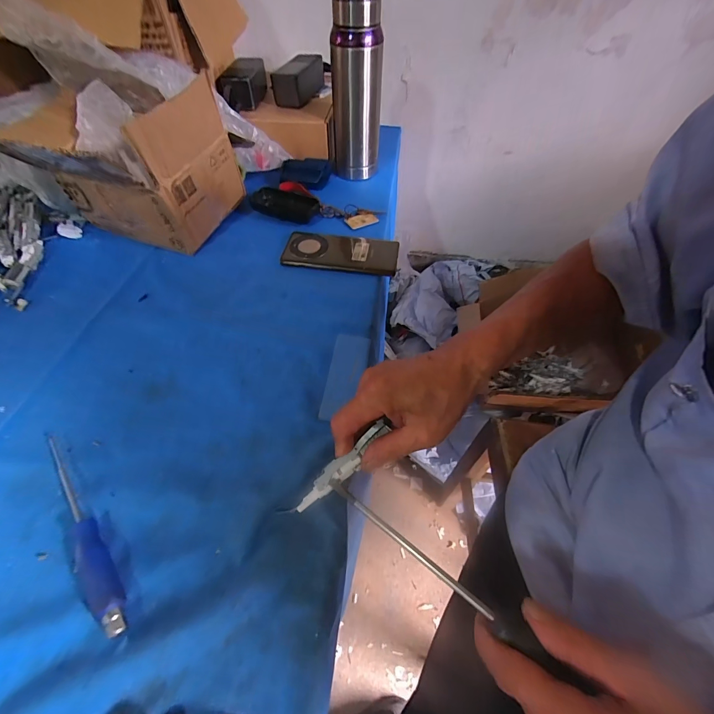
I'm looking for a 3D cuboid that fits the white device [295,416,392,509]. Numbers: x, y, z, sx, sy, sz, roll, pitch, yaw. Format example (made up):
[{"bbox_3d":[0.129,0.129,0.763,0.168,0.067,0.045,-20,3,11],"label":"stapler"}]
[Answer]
[{"bbox_3d":[-0.010,0.093,0.296,0.104,0.012,0.018,-44,63,-8],"label":"white device"}]

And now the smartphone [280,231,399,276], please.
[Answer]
[{"bbox_3d":[-0.023,-0.153,0.494,0.163,0.017,0.074,9,53,6],"label":"smartphone"}]

